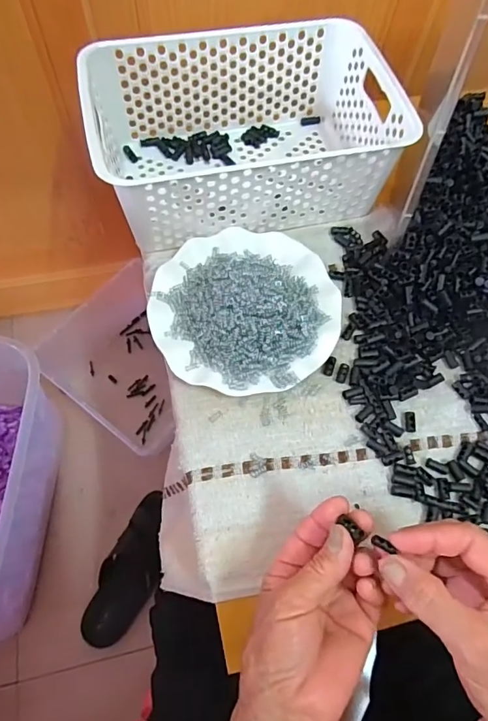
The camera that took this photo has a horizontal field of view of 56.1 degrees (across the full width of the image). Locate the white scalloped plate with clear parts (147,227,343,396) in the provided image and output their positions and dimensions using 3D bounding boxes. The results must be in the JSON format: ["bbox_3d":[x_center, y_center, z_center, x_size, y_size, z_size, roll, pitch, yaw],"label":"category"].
[{"bbox_3d":[0.003,-0.058,0.440,0.179,0.037,0.175,1,65,-3],"label":"white scalloped plate with clear parts"}]

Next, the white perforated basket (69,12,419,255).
[{"bbox_3d":[-0.003,-0.244,0.503,0.303,0.113,0.201,-13,66,-9],"label":"white perforated basket"}]

